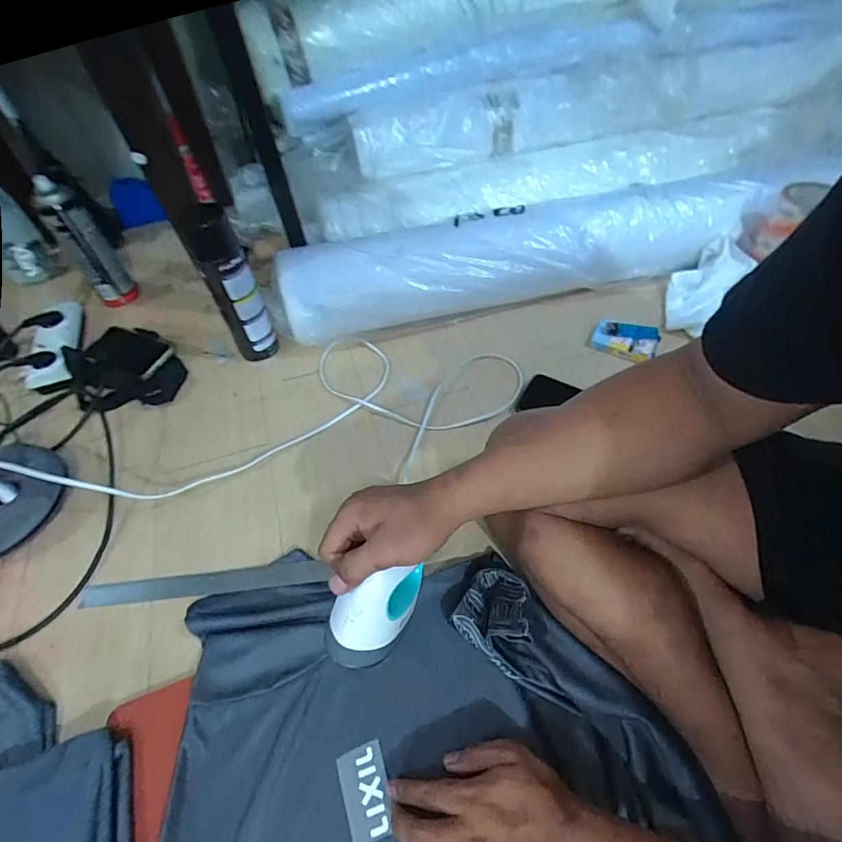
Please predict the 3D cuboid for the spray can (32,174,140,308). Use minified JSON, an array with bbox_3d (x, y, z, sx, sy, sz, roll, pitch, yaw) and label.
[{"bbox_3d":[-0.566,-0.289,0.783,0.065,0.218,0.054,-35,58,-21],"label":"spray can"}]

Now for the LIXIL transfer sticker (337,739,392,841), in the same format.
[{"bbox_3d":[-0.048,0.327,0.401,0.040,0.007,0.066,-17,58,-8],"label":"LIXIL transfer sticker"}]

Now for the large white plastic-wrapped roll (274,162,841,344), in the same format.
[{"bbox_3d":[0.211,-0.282,0.765,0.872,0.129,0.138,-11,53,-5],"label":"large white plastic-wrapped roll"}]

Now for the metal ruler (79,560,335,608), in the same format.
[{"bbox_3d":[-0.252,0.188,0.530,0.282,0.007,0.029,-7,45,1],"label":"metal ruler"}]

